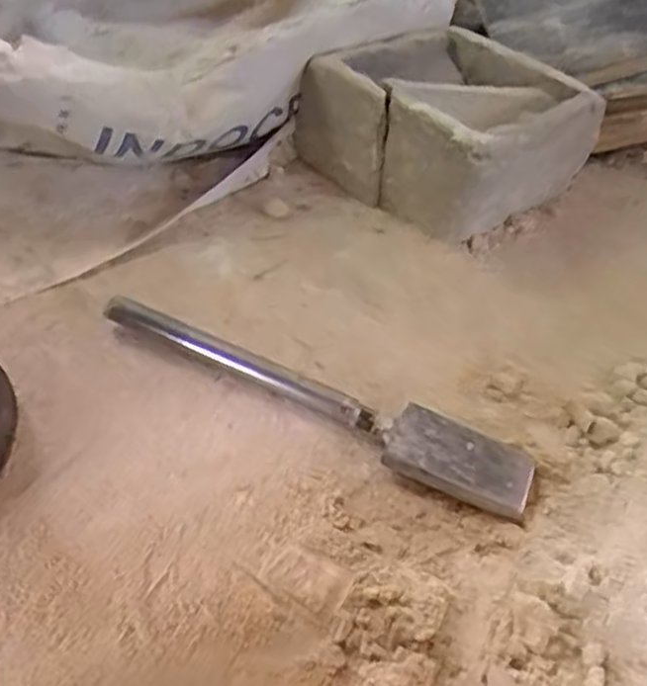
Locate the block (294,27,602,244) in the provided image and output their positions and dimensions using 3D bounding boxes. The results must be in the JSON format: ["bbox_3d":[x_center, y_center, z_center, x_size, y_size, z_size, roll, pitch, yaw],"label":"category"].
[{"bbox_3d":[0.117,-0.209,0.687,0.207,0.100,0.206,38,54,26],"label":"block"}]

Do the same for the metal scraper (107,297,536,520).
[{"bbox_3d":[-0.011,0.033,0.482,0.299,0.020,0.049,22,49,14],"label":"metal scraper"}]

